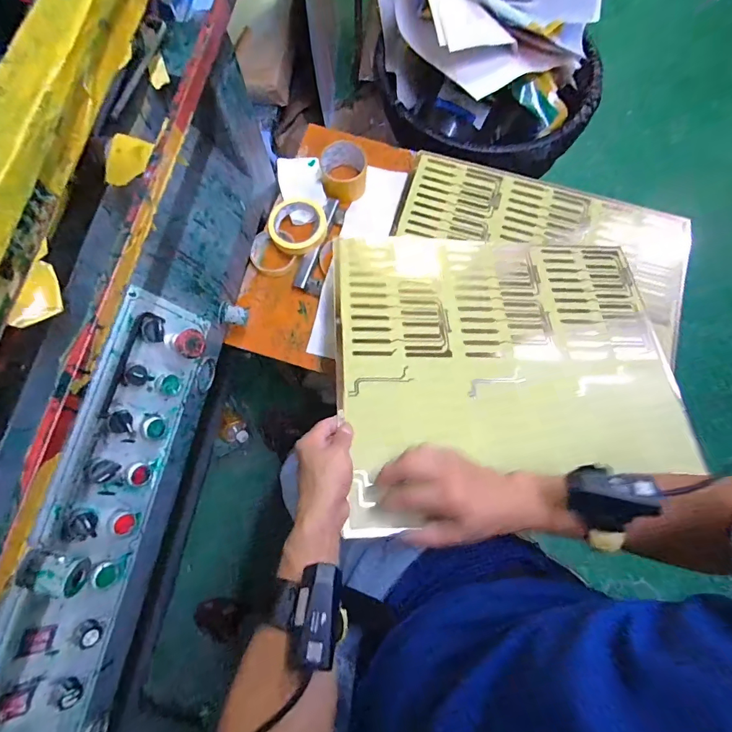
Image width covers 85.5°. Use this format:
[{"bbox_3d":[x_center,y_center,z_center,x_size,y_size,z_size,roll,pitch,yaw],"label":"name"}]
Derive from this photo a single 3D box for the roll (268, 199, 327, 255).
[{"bbox_3d":[-0.117,-0.246,0.682,0.098,0.028,0.105,0,76,-1],"label":"roll"}]

